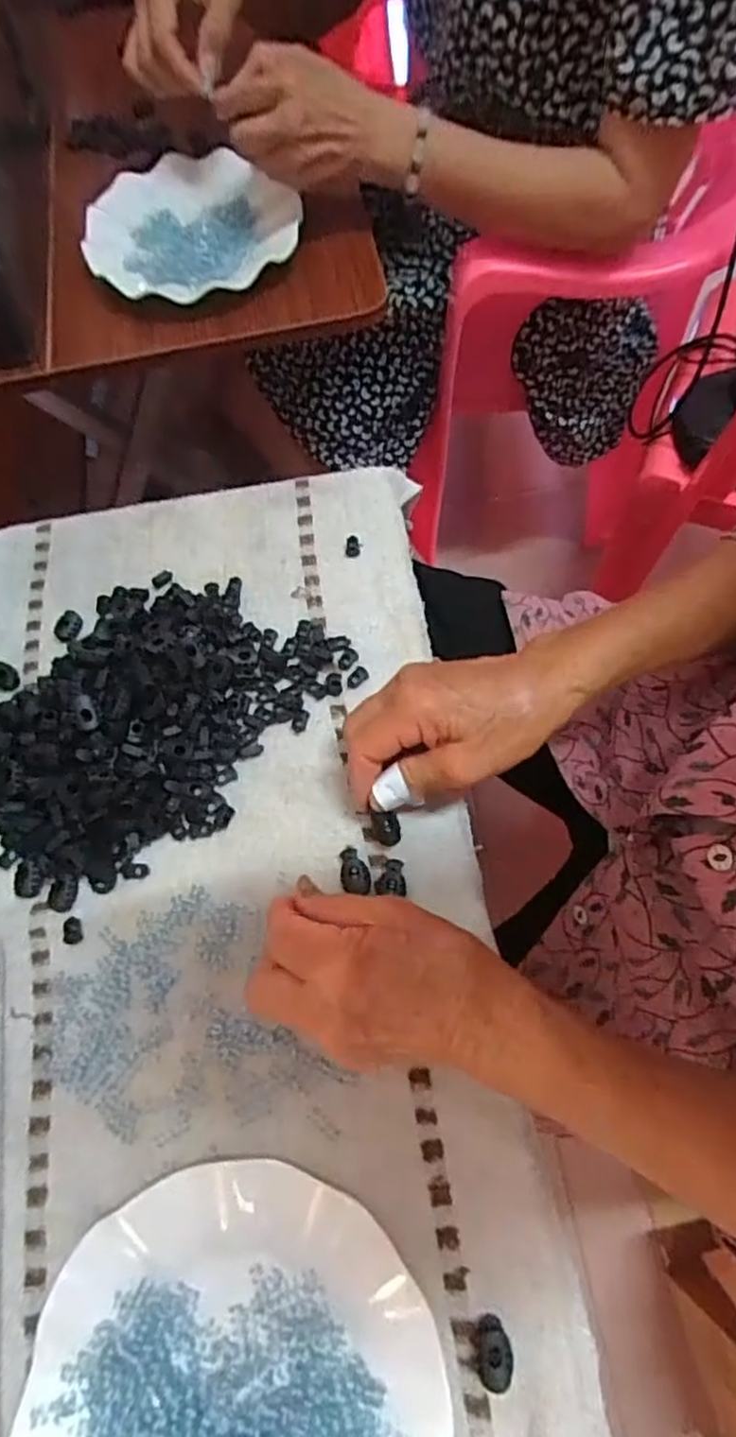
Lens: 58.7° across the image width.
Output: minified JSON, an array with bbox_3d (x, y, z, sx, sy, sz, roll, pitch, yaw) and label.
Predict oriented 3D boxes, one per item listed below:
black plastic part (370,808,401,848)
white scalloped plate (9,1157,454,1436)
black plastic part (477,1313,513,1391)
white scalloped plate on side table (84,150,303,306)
[{"bbox_3d":[0.011,0.066,0.390,0.016,0.010,0.020,-8,87,1],"label":"black plastic part"},{"bbox_3d":[-0.060,0.302,0.285,0.178,0.030,0.179,-1,67,3],"label":"white scalloped plate"},{"bbox_3d":[0.057,0.287,0.297,0.015,0.010,0.025,1,67,3],"label":"black plastic part"},{"bbox_3d":[-0.153,-0.429,0.566,0.177,0.025,0.173,-1,67,3],"label":"white scalloped plate on side table"}]

